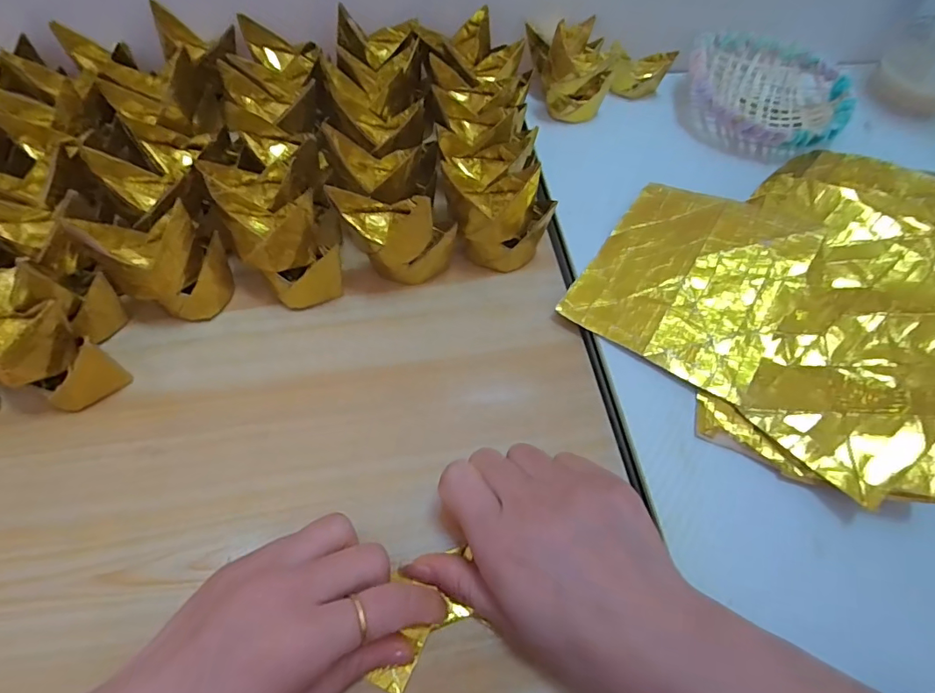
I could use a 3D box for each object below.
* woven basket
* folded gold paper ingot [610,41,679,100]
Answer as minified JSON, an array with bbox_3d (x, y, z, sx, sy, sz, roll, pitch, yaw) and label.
[{"bbox_3d":[0.237,-0.201,0.395,0.119,0.036,0.116,21,62,9],"label":"woven basket"},{"bbox_3d":[0.141,-0.226,0.405,0.048,0.031,0.026,8,61,2],"label":"folded gold paper ingot"}]

